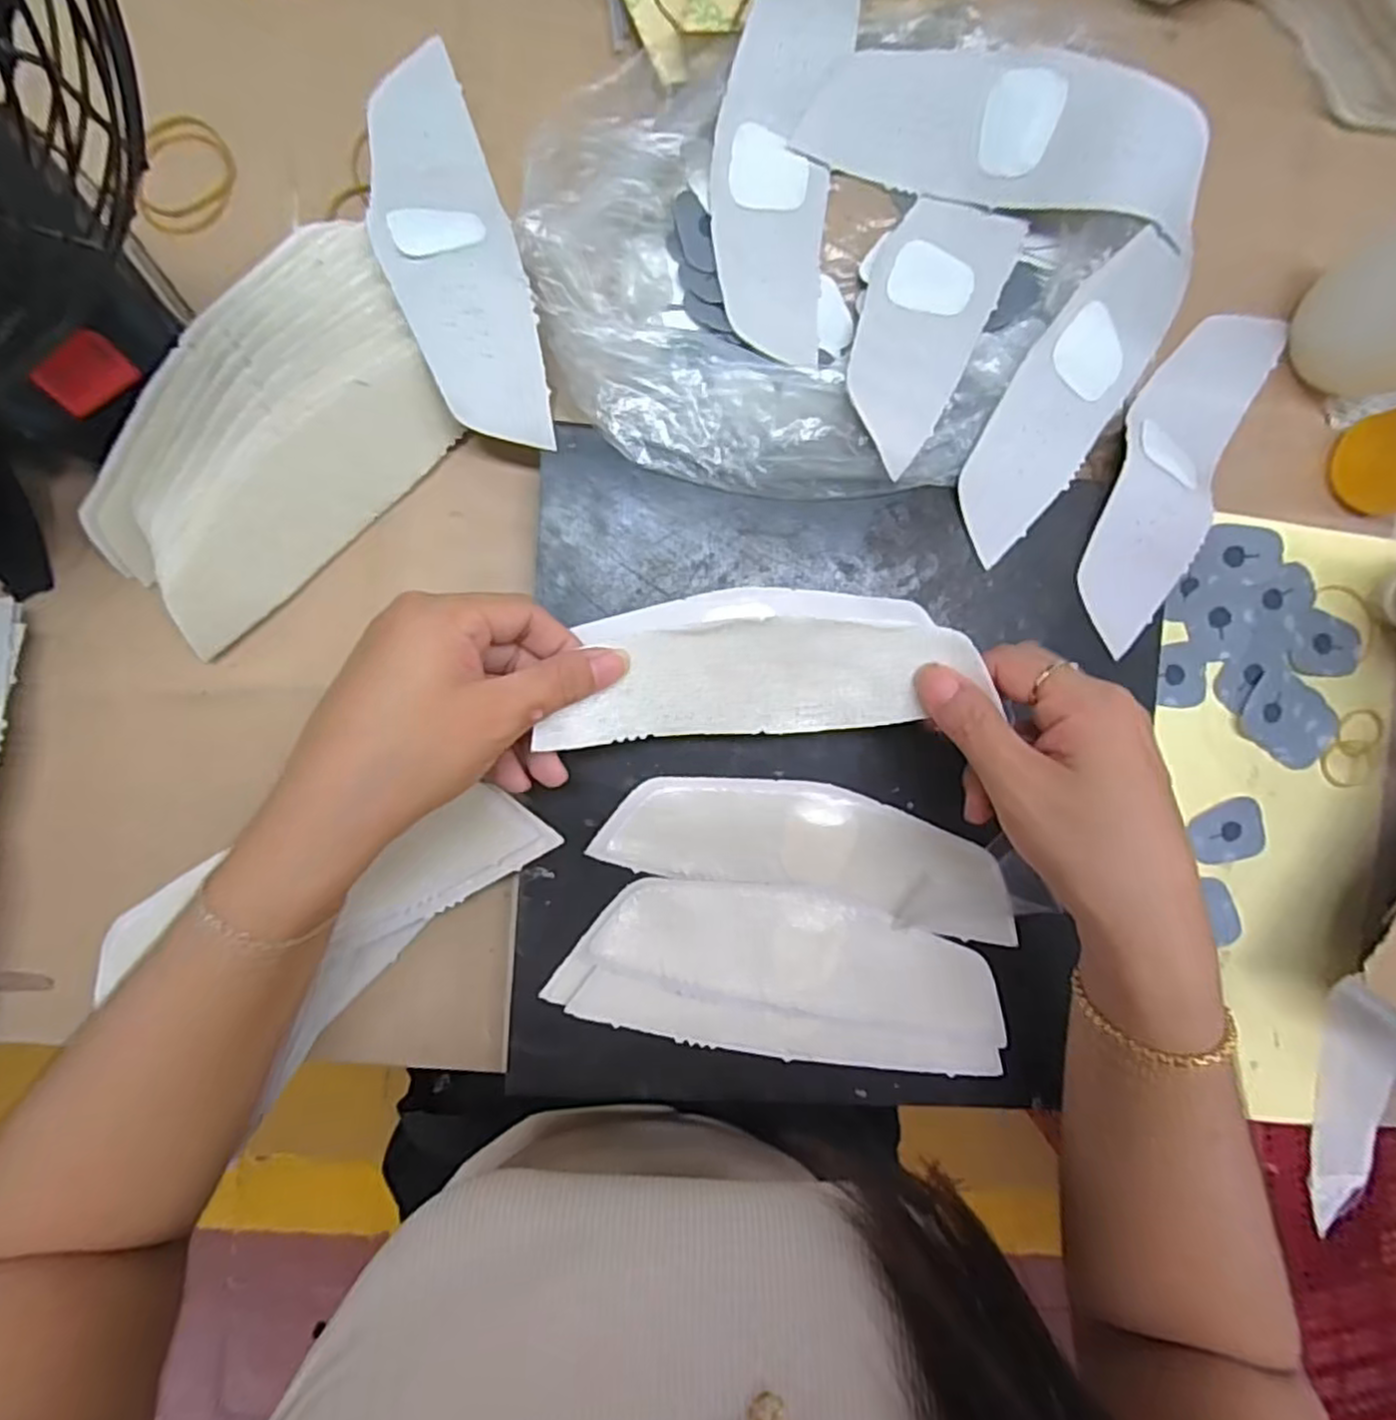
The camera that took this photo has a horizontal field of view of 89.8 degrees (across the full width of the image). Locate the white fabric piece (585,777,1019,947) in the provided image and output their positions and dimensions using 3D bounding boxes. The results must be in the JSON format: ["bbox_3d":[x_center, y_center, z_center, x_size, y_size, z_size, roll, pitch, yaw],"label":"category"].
[{"bbox_3d":[0.056,0.064,0.326,0.193,0.006,0.053,13,91,-6],"label":"white fabric piece"}]

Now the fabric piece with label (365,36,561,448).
[{"bbox_3d":[-0.108,-0.204,0.308,0.054,0.035,0.185,-16,94,-5],"label":"fabric piece with label"}]

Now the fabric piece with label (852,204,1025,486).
[{"bbox_3d":[0.103,-0.175,0.322,0.056,0.019,0.139,23,76,-6],"label":"fabric piece with label"}]

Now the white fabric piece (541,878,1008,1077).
[{"bbox_3d":[0.044,0.123,0.322,0.203,0.011,0.078,12,93,-5],"label":"white fabric piece"}]

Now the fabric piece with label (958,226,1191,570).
[{"bbox_3d":[0.173,-0.146,0.318,0.059,0.019,0.157,43,88,-5],"label":"fabric piece with label"}]

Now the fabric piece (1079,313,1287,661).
[{"bbox_3d":[0.234,-0.120,0.344,0.055,0.025,0.186,30,89,-6],"label":"fabric piece"}]

